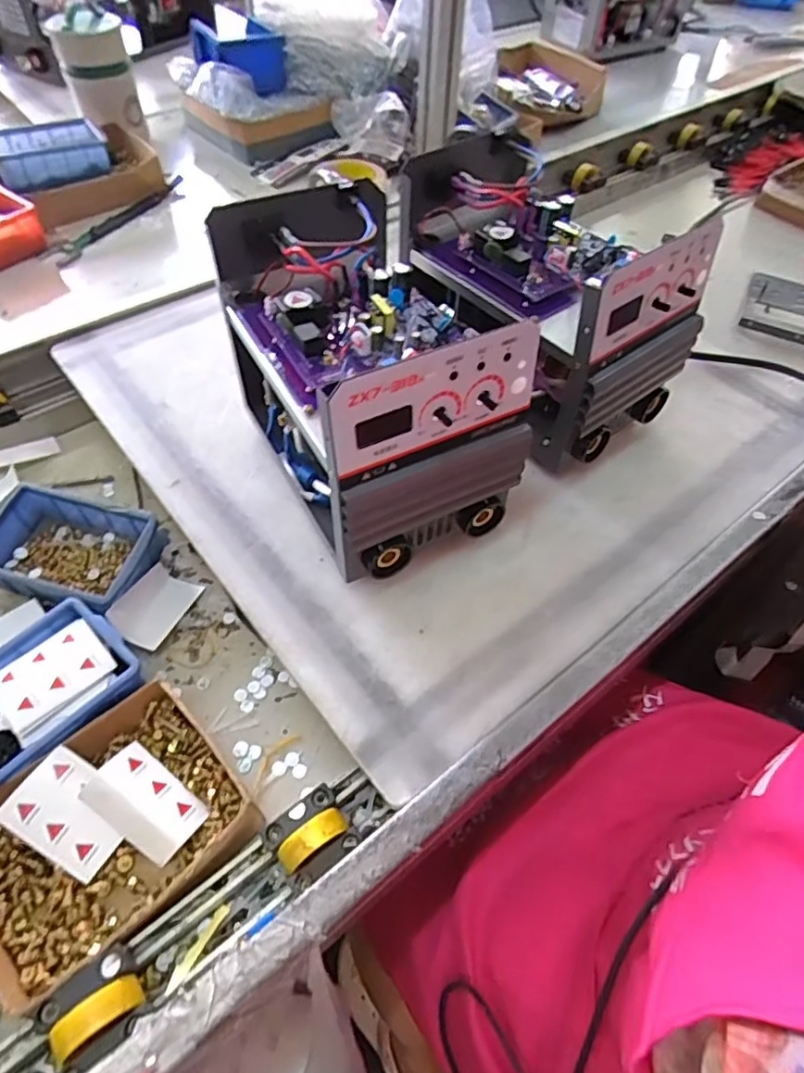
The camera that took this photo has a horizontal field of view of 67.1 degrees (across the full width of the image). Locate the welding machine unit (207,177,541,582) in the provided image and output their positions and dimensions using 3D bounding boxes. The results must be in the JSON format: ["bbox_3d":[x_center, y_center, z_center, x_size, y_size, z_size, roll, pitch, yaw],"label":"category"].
[{"bbox_3d":[-0.030,-0.123,0.487,0.146,0.190,0.258,-23,58,-18],"label":"welding machine unit"}]

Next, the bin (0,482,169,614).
[{"bbox_3d":[-0.304,0.012,0.549,0.142,0.049,0.101,12,54,7],"label":"bin"}]

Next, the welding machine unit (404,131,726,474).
[{"bbox_3d":[0.122,-0.214,0.564,0.142,0.191,0.252,-34,61,-24],"label":"welding machine unit"}]

